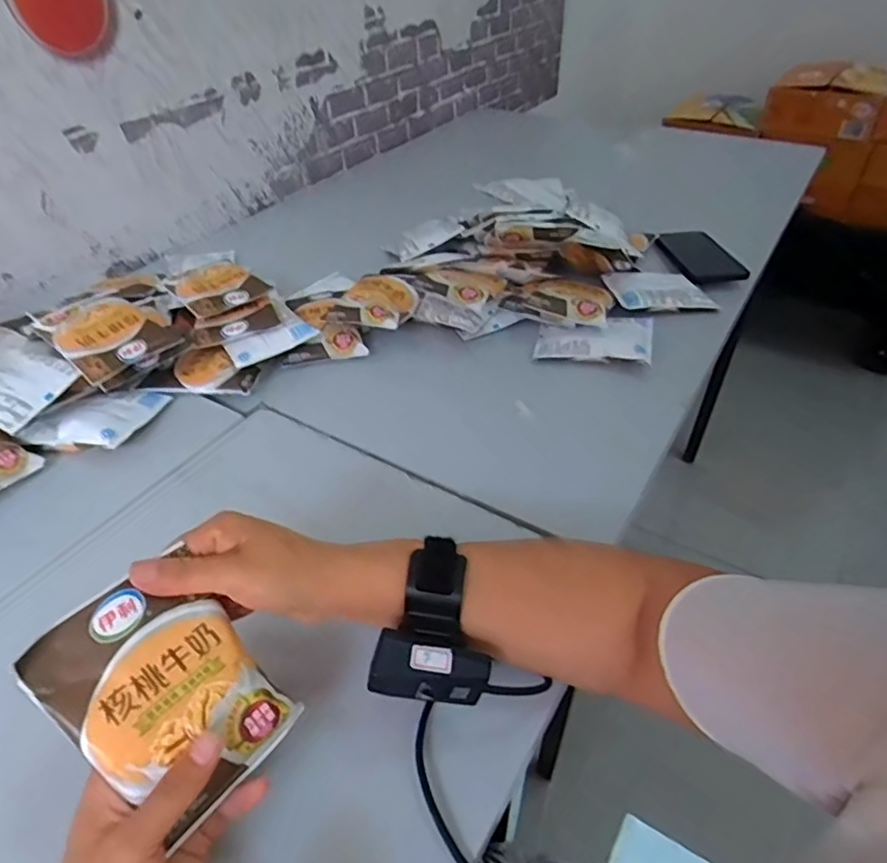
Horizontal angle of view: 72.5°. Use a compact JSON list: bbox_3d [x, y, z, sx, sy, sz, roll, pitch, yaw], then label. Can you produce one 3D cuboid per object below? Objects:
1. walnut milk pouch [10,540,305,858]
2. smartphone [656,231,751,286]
[{"bbox_3d":[-0.152,0.143,0.333,0.091,0.015,0.128,-38,88,-33],"label":"walnut milk pouch"},{"bbox_3d":[0.360,-0.253,0.851,0.079,0.013,0.169,-5,42,-3],"label":"smartphone"}]

